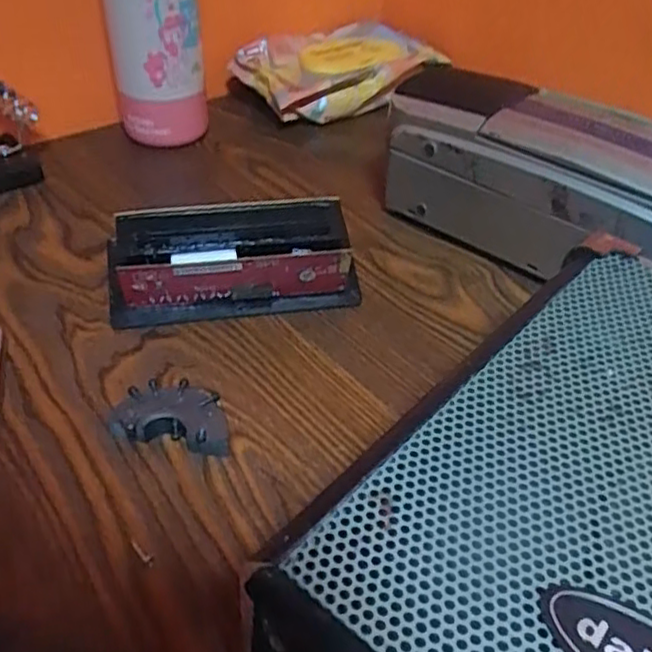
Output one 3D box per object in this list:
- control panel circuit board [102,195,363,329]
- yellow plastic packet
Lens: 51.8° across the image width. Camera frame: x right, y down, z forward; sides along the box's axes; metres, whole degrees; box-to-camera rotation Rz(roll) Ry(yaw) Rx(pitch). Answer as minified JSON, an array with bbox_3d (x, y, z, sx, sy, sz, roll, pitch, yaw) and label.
[{"bbox_3d":[-0.055,-0.037,0.406,0.145,0.068,0.030,-6,42,-10],"label":"control panel circuit board"},{"bbox_3d":[0.019,-0.228,0.607,0.191,0.065,0.091,-22,47,-25],"label":"yellow plastic packet"}]

